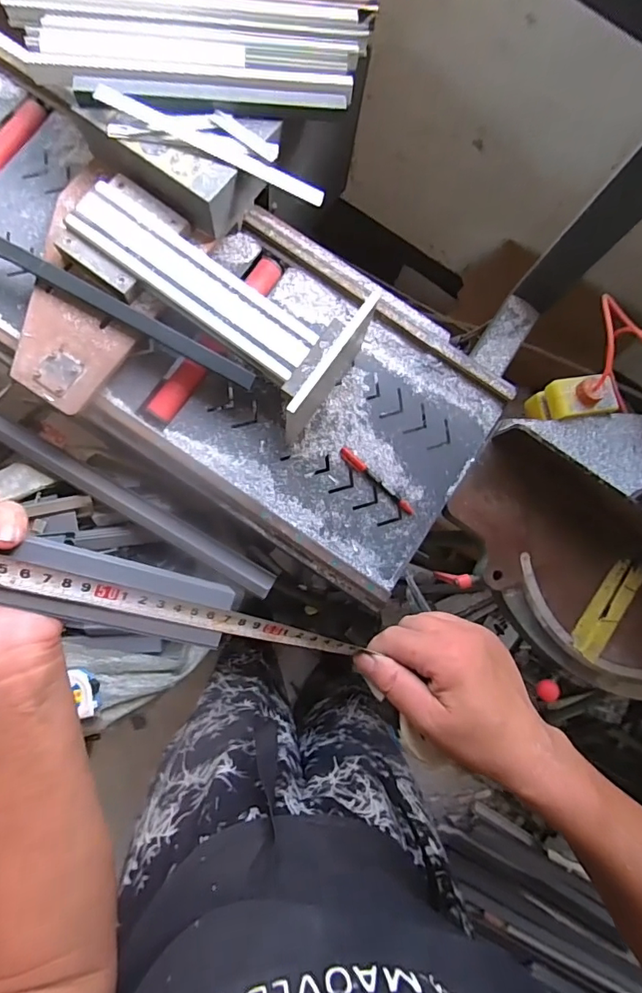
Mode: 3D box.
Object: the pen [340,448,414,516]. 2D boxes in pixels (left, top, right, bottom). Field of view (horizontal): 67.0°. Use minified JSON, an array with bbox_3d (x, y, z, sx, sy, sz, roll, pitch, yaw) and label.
[{"bbox_3d":[0.084,-0.022,0.717,0.141,0.016,0.015,42,80,2],"label":"pen"}]

